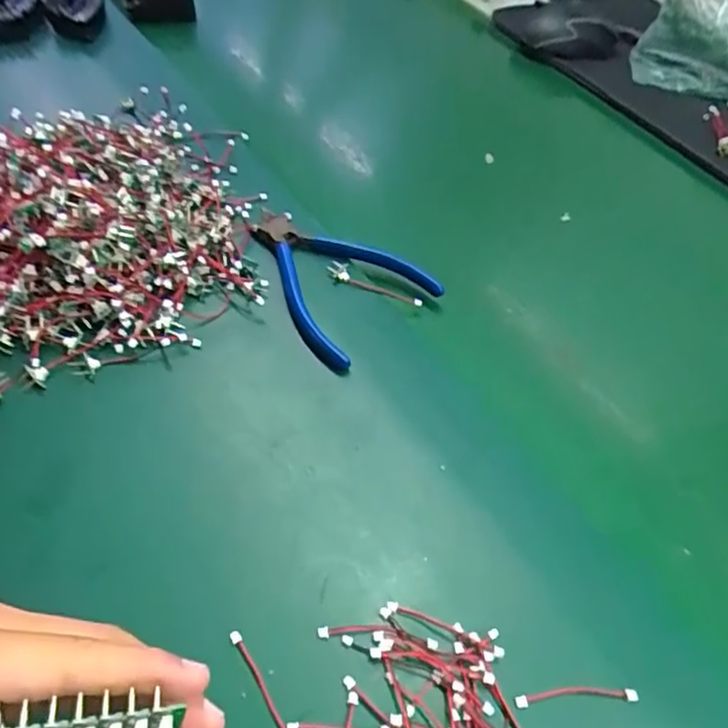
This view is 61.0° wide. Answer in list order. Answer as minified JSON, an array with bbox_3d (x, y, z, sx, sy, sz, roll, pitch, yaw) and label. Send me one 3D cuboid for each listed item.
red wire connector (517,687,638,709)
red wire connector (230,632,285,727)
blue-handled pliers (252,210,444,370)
[{"bbox_3d":[0.098,0.154,0.287,0.058,0.005,0.008,2,52,-8],"label":"red wire connector"},{"bbox_3d":[-0.043,0.144,0.271,0.005,0.004,0.058,-25,60,-26],"label":"red wire connector"},{"bbox_3d":[-0.020,-0.066,0.420,0.103,0.012,0.130,-31,63,-29],"label":"blue-handled pliers"}]

